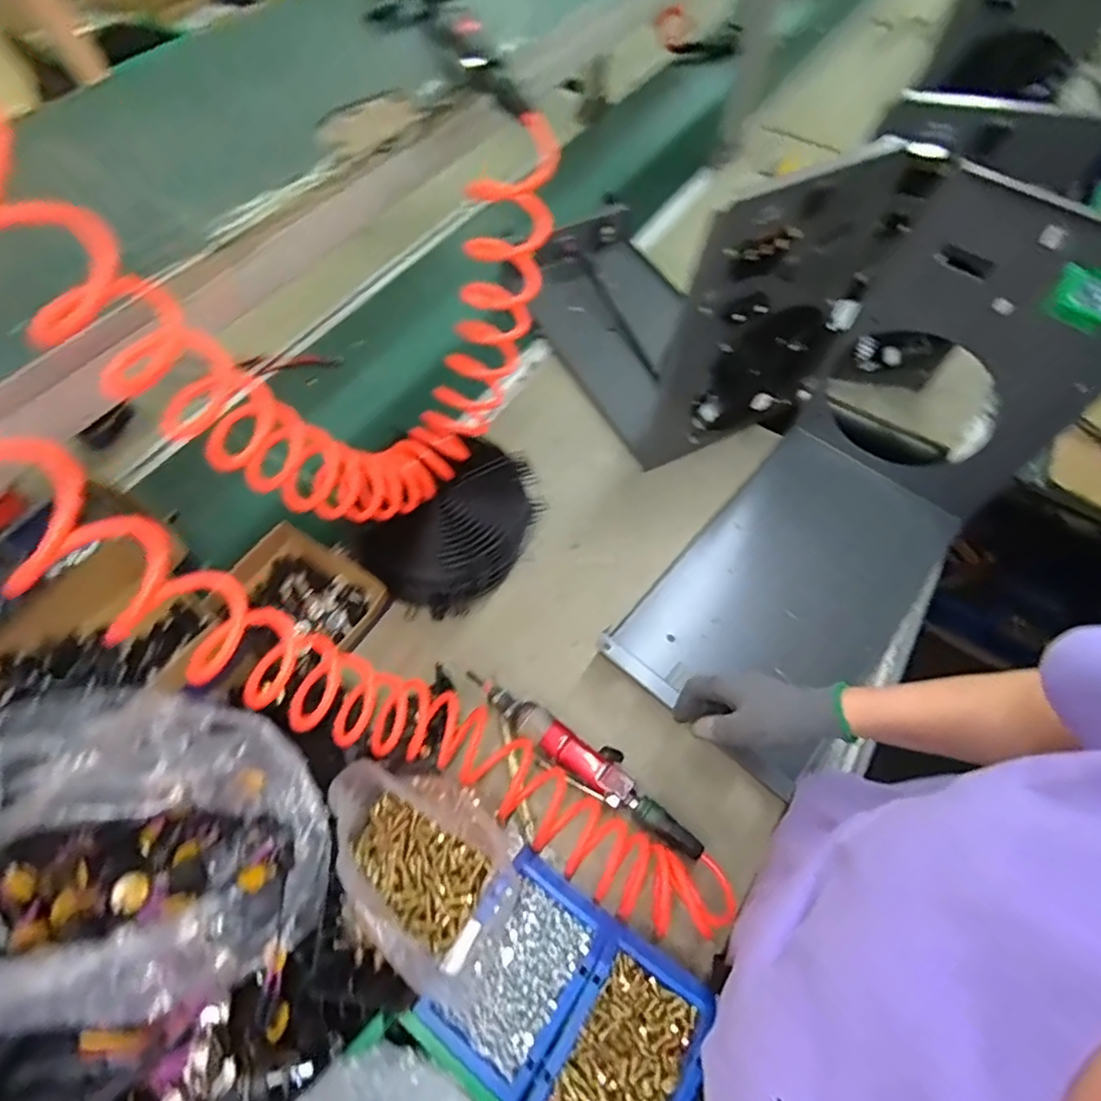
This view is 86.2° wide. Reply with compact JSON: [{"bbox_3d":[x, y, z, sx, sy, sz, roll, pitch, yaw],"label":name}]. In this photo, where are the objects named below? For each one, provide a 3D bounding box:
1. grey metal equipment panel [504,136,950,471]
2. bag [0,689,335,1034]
[{"bbox_3d":[0.197,-0.443,0.874,0.384,0.439,0.511,-21,63,-13],"label":"grey metal equipment panel"},{"bbox_3d":[-0.330,0.251,0.477,0.221,0.160,0.253,23,62,11],"label":"bag"}]

